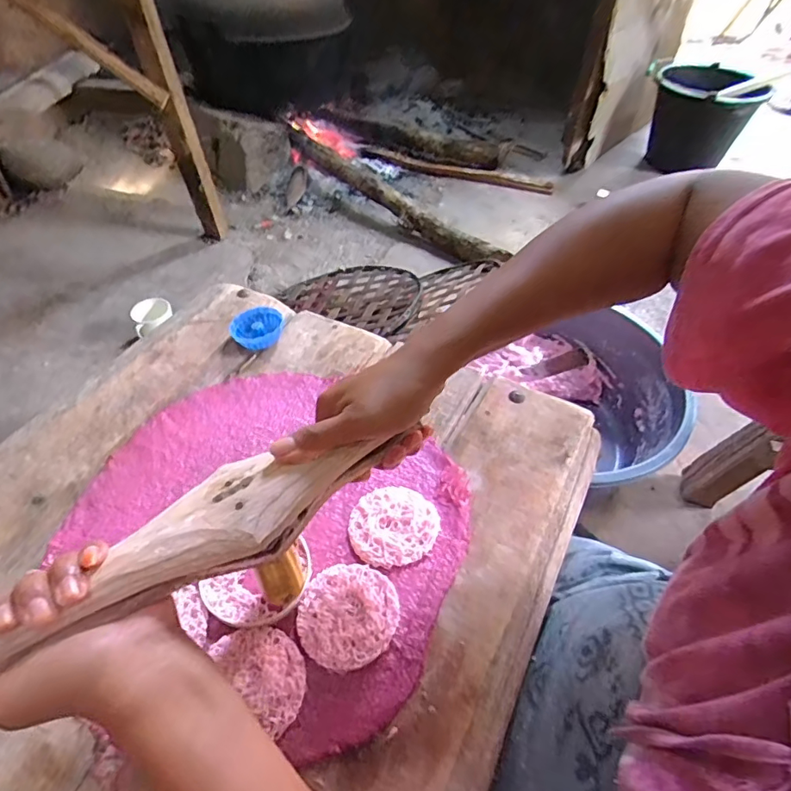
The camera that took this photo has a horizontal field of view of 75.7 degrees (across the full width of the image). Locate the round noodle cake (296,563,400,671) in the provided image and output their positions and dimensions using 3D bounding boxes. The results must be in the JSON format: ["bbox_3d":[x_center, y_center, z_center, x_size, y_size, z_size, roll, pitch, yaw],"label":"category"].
[{"bbox_3d":[-0.037,0.171,0.400,0.075,0.007,0.078,1,48,-1],"label":"round noodle cake"}]

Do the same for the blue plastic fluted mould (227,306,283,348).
[{"bbox_3d":[-0.166,-0.078,0.607,0.059,0.024,0.068,-3,48,-4],"label":"blue plastic fluted mould"}]

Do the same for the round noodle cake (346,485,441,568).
[{"bbox_3d":[-0.002,0.114,0.453,0.074,0.010,0.079,1,48,-1],"label":"round noodle cake"}]

